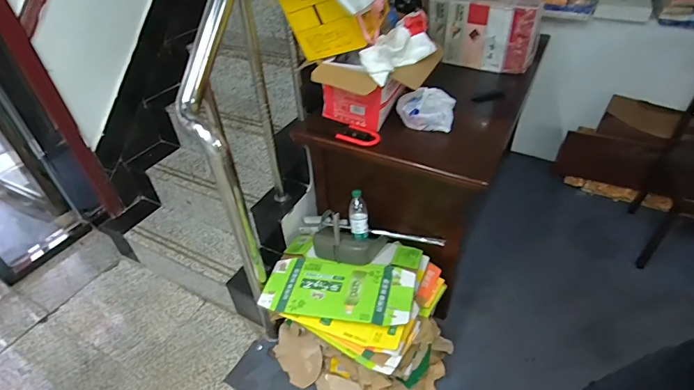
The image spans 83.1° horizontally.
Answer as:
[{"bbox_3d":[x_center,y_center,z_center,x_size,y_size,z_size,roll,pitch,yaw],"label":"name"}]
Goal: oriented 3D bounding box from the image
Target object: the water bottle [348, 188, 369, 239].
[{"bbox_3d":[0.042,0.065,1.419,0.065,0.178,0.055,-6,14,-6],"label":"water bottle"}]

